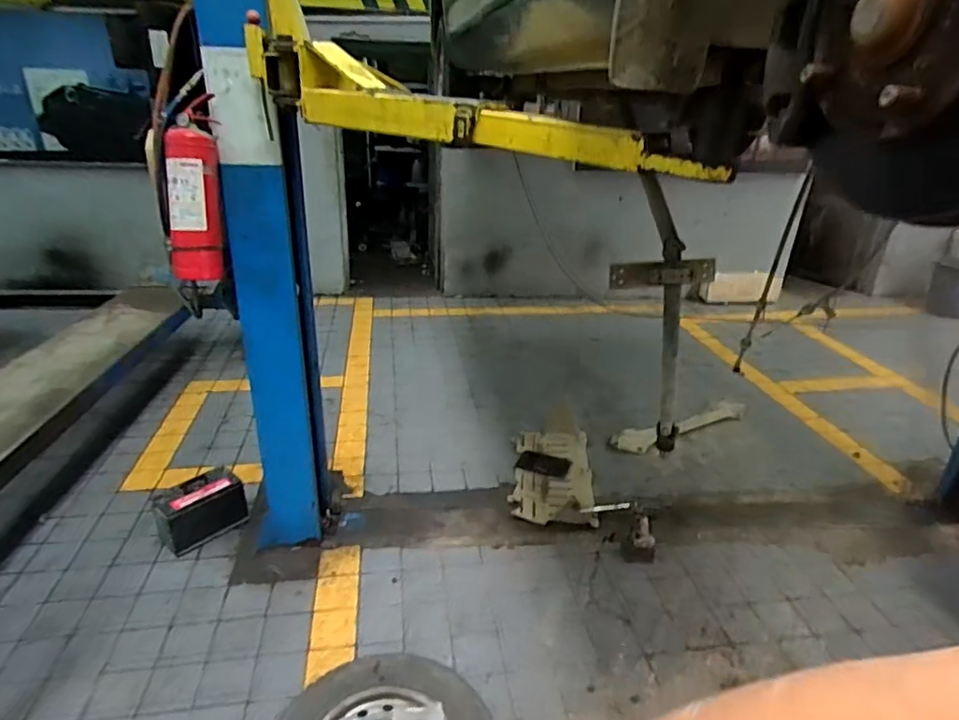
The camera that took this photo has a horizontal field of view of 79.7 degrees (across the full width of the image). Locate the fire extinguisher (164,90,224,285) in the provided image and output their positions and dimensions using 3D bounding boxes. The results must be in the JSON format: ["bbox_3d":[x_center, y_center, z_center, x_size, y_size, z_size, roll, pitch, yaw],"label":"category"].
[{"bbox_3d":[-0.803,-0.448,1.621,0.169,0.446,0.126,-11,27,-26],"label":"fire extinguisher"}]

